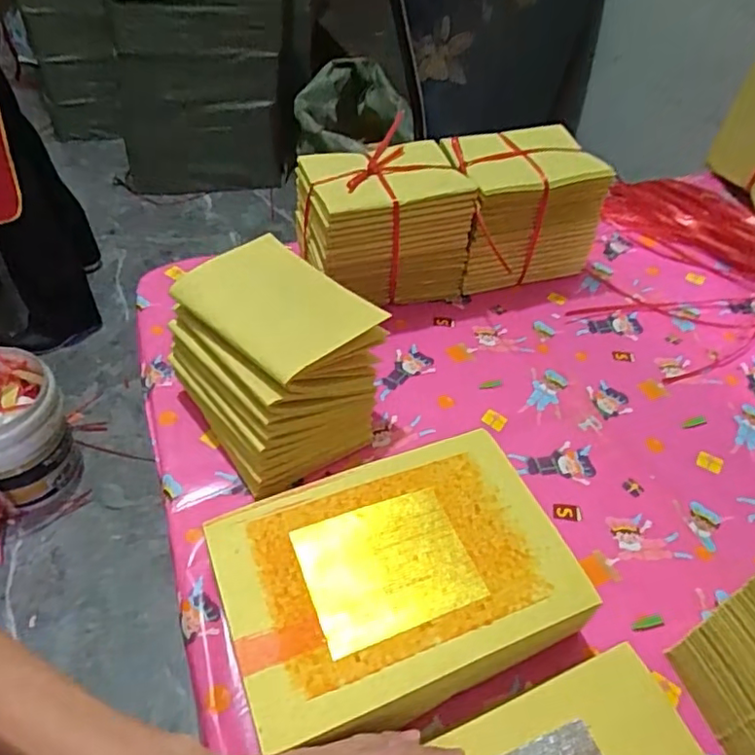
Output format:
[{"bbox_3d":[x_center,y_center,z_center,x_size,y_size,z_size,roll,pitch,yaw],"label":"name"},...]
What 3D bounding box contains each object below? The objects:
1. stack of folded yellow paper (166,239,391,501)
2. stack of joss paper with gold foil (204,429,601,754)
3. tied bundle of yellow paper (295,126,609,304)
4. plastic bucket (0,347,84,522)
[{"bbox_3d":[-0.090,-0.015,0.524,0.135,0.122,0.168,-27,54,-26],"label":"stack of folded yellow paper"},{"bbox_3d":[0.011,0.145,0.423,0.221,0.064,0.159,-15,50,-17],"label":"stack of joss paper with gold foil"},{"bbox_3d":[0.079,-0.176,0.673,0.317,0.140,0.115,-12,49,-14],"label":"tied bundle of yellow paper"},{"bbox_3d":[-0.788,0.118,1.308,0.256,0.269,0.221,33,53,25],"label":"plastic bucket"}]

